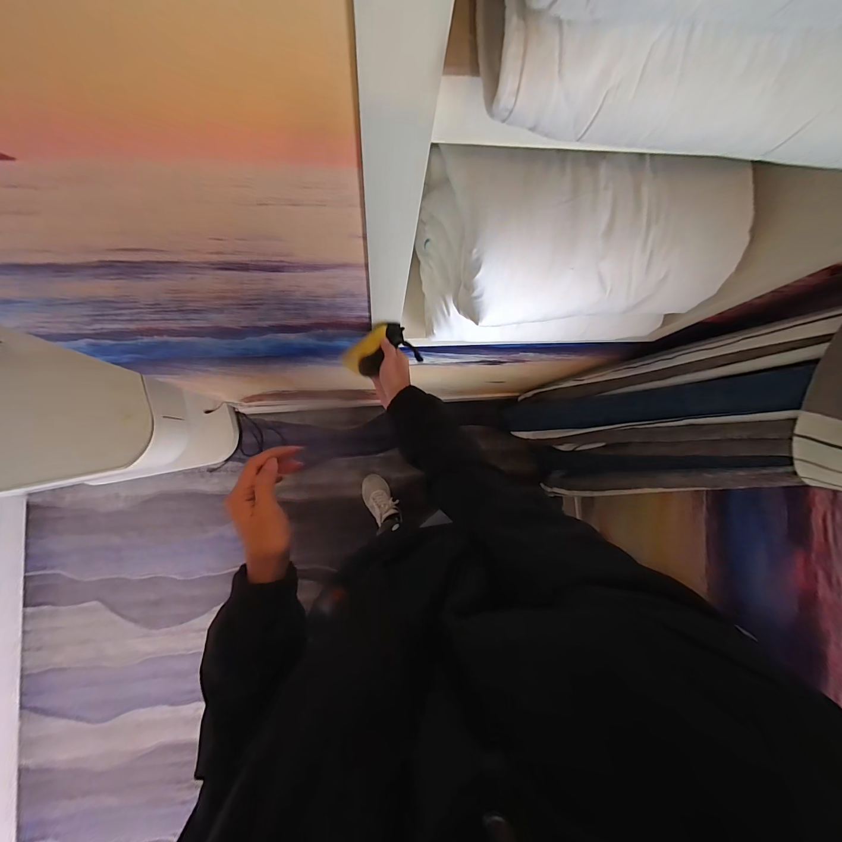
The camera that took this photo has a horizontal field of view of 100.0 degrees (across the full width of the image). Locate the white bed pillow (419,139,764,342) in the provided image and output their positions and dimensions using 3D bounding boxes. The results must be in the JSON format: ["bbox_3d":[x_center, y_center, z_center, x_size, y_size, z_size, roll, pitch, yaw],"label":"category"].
[{"bbox_3d":[0.238,-0.266,0.573,0.447,0.218,0.227,-6,86,-7],"label":"white bed pillow"}]

